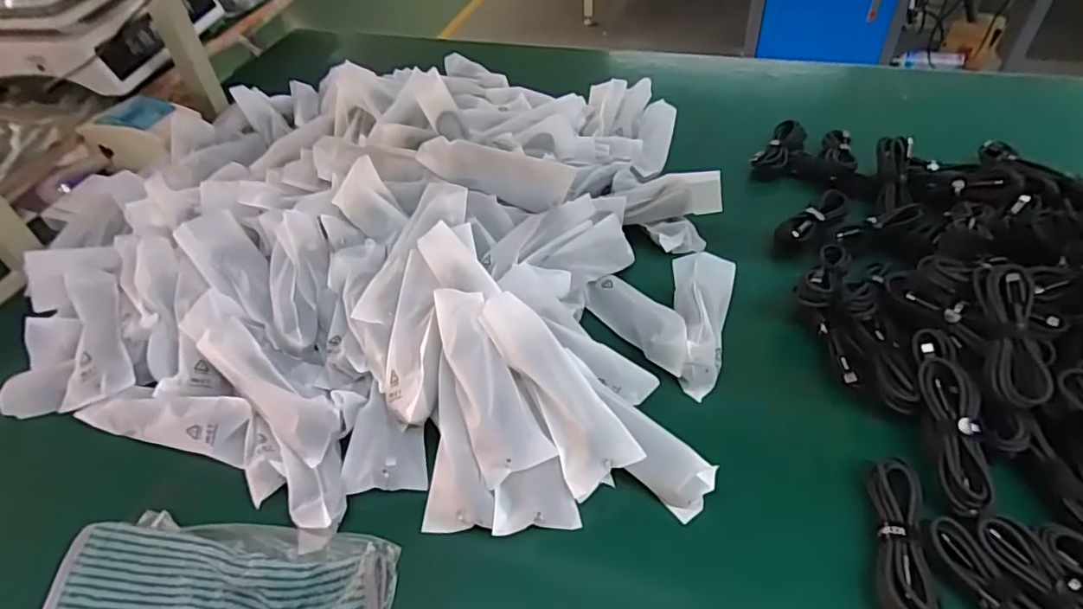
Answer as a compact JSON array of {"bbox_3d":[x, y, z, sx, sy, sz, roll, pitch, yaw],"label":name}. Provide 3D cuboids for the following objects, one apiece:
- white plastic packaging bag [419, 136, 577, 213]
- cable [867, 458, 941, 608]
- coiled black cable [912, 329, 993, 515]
[{"bbox_3d":[-0.046,-0.130,0.588,0.152,0.049,0.013,14,3,0],"label":"white plastic packaging bag"},{"bbox_3d":[0.242,0.158,0.399,0.031,0.032,0.106,10,48,14],"label":"cable"},{"bbox_3d":[0.305,0.078,0.436,0.035,0.026,0.140,5,58,8],"label":"coiled black cable"}]

